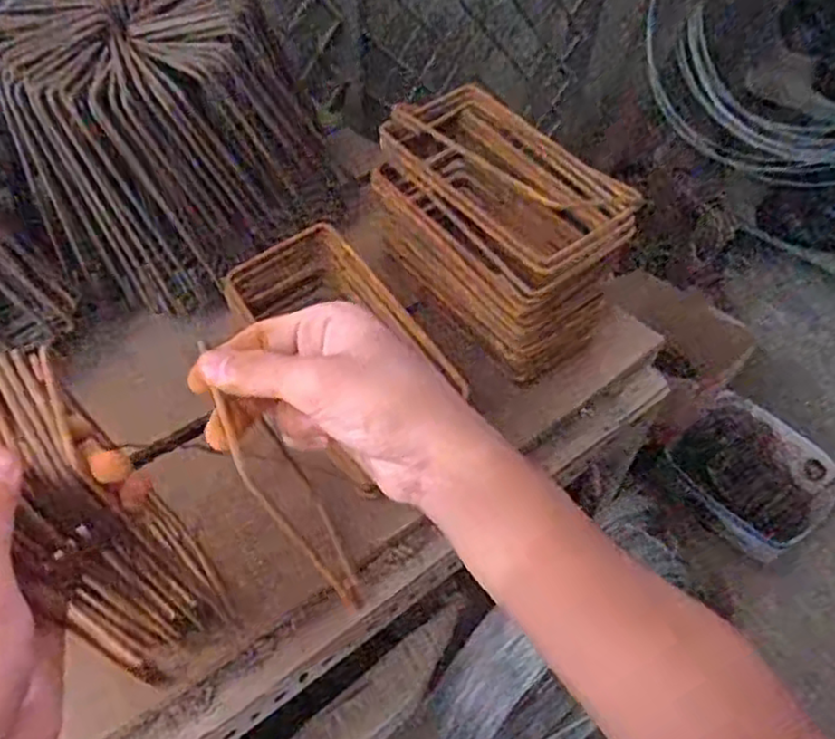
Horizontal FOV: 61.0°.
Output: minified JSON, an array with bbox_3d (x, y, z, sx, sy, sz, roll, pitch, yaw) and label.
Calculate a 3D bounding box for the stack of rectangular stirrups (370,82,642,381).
[{"bbox_3d":[0.064,-0.116,0.585,0.107,0.130,0.213,-33,62,-25],"label":"stack of rectangular stirrups"}]

